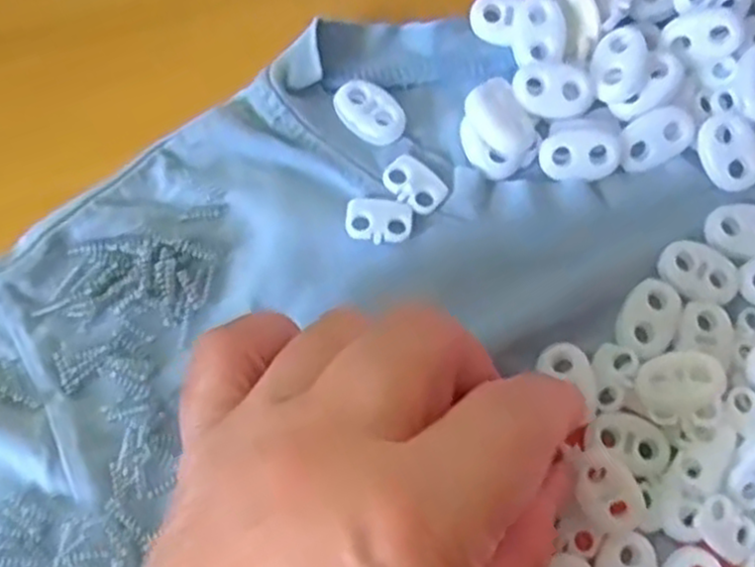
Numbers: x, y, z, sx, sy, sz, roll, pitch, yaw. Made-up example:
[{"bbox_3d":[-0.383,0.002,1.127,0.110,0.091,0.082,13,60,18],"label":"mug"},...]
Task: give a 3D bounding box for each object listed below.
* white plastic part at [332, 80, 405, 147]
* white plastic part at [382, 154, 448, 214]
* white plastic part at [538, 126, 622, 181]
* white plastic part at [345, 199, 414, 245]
[{"bbox_3d":[-0.002,-0.050,0.222,0.022,0.005,0.015,38,81,7],"label":"white plastic part"},{"bbox_3d":[0.011,-0.029,0.217,0.013,0.004,0.018,-43,82,-8],"label":"white plastic part"},{"bbox_3d":[0.057,-0.037,0.217,0.022,0.005,0.015,-6,78,-2],"label":"white plastic part"},{"bbox_3d":[0.000,-0.018,0.214,0.019,0.004,0.013,6,78,1],"label":"white plastic part"}]

